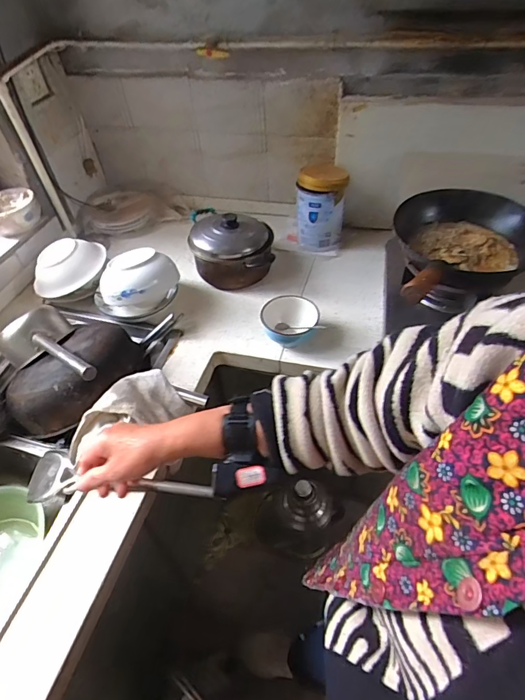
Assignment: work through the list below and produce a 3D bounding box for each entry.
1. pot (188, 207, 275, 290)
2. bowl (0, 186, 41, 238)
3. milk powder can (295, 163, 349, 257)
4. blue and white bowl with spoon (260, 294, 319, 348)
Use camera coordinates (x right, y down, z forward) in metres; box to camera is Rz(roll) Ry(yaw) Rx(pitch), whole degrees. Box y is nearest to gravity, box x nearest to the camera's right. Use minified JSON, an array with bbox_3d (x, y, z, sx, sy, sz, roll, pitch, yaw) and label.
[{"bbox_3d":[-0.079,-0.273,1.082,0.208,0.144,0.244,-4,48,0],"label":"pot"},{"bbox_3d":[-0.667,-0.363,1.103,0.145,0.068,0.148,-23,51,-16],"label":"bowl"},{"bbox_3d":[0.160,-0.386,1.134,0.130,0.215,0.135,4,49,7],"label":"milk powder can"},{"bbox_3d":[0.060,-0.056,0.924,0.127,0.072,0.118,0,48,4],"label":"blue and white bowl with spoon"}]

